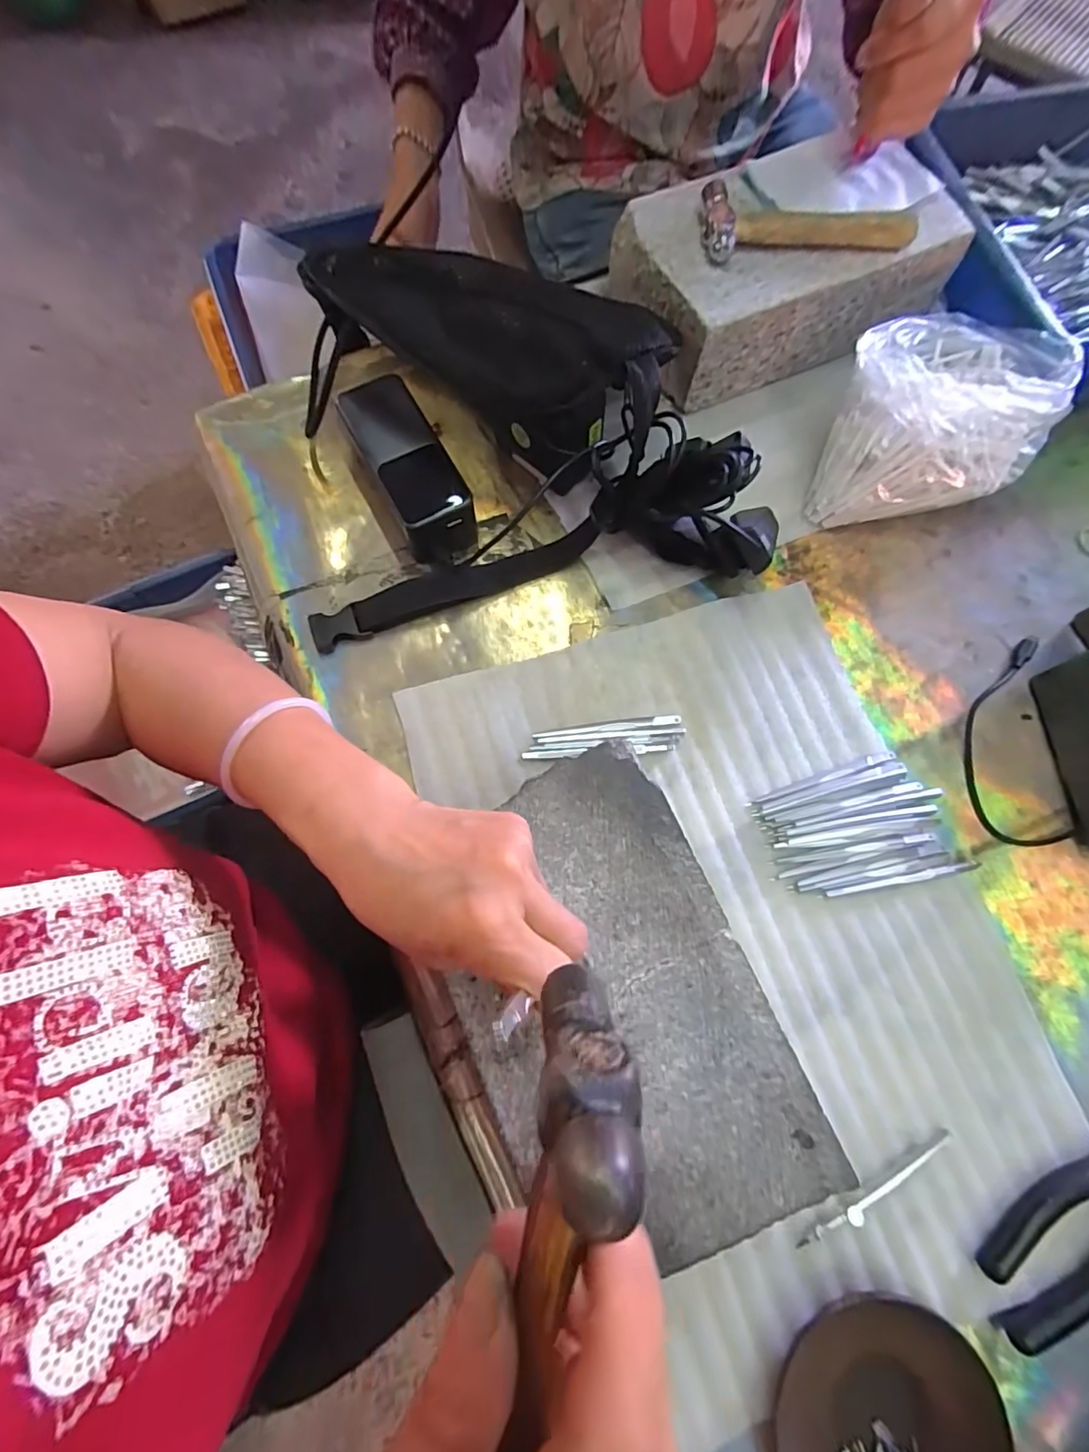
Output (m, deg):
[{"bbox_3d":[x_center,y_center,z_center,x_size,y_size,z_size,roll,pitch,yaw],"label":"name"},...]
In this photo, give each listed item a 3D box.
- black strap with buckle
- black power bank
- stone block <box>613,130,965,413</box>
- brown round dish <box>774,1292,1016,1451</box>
[{"bbox_3d":[-0.063,-0.104,0.406,0.217,0.015,0.027,-22,76,-7],"label":"black strap with buckle"},{"bbox_3d":[-0.100,-0.188,0.412,0.059,0.053,0.139,-27,76,-8],"label":"black power bank"},{"bbox_3d":[0.194,-0.375,0.447,0.243,0.089,0.144,-20,75,-6],"label":"stone block"},{"bbox_3d":[0.175,0.358,0.277,0.106,0.016,0.115,0,74,-1],"label":"brown round dish"}]

